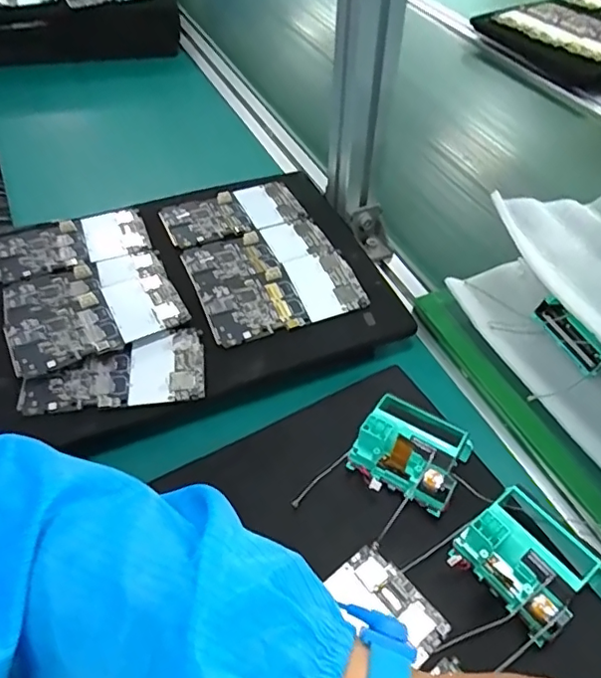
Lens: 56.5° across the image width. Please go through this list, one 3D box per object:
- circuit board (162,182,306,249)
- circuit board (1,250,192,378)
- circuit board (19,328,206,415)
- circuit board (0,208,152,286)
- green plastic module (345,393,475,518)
[{"bbox_3d":[-0.065,-0.121,0.539,0.129,0.008,0.070,-22,53,-18],"label":"circuit board"},{"bbox_3d":[-0.168,-0.027,0.450,0.130,0.011,0.105,-22,52,-18],"label":"circuit board"},{"bbox_3d":[-0.136,0.027,0.414,0.128,0.008,0.058,-11,50,-10],"label":"circuit board"},{"bbox_3d":[-0.206,-0.088,0.506,0.127,0.008,0.070,-15,51,-13],"label":"circuit board"},{"bbox_3d":[0.075,0.074,0.375,0.077,0.037,0.063,18,55,13],"label":"green plastic module"}]

